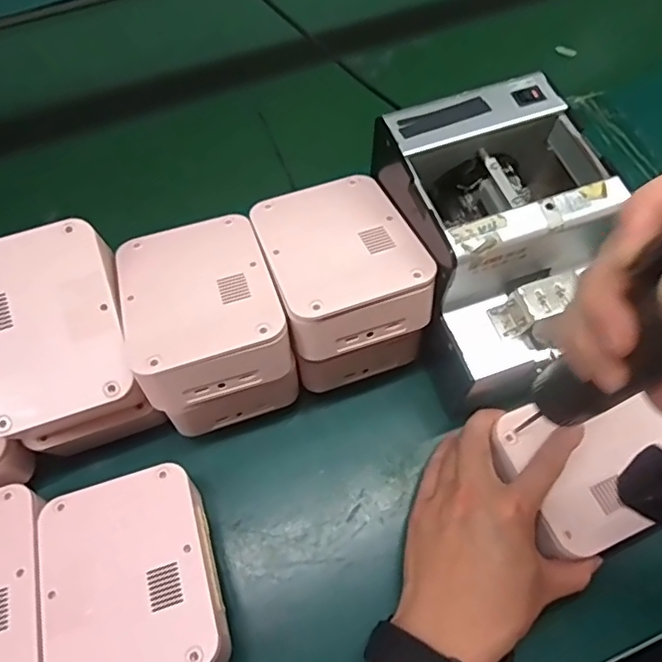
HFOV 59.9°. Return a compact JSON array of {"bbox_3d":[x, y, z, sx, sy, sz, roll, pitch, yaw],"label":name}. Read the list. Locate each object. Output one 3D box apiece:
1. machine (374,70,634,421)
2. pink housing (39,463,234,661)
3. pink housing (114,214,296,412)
[{"bbox_3d":[0.120,-0.059,0.415,0.122,0.145,0.170,-17,60,-8],"label":"machine"},{"bbox_3d":[-0.124,0.164,0.372,0.099,0.057,0.129,-17,60,-8],"label":"pink housing"},{"bbox_3d":[-0.088,-0.021,0.384,0.097,0.036,0.127,-17,60,-8],"label":"pink housing"}]

